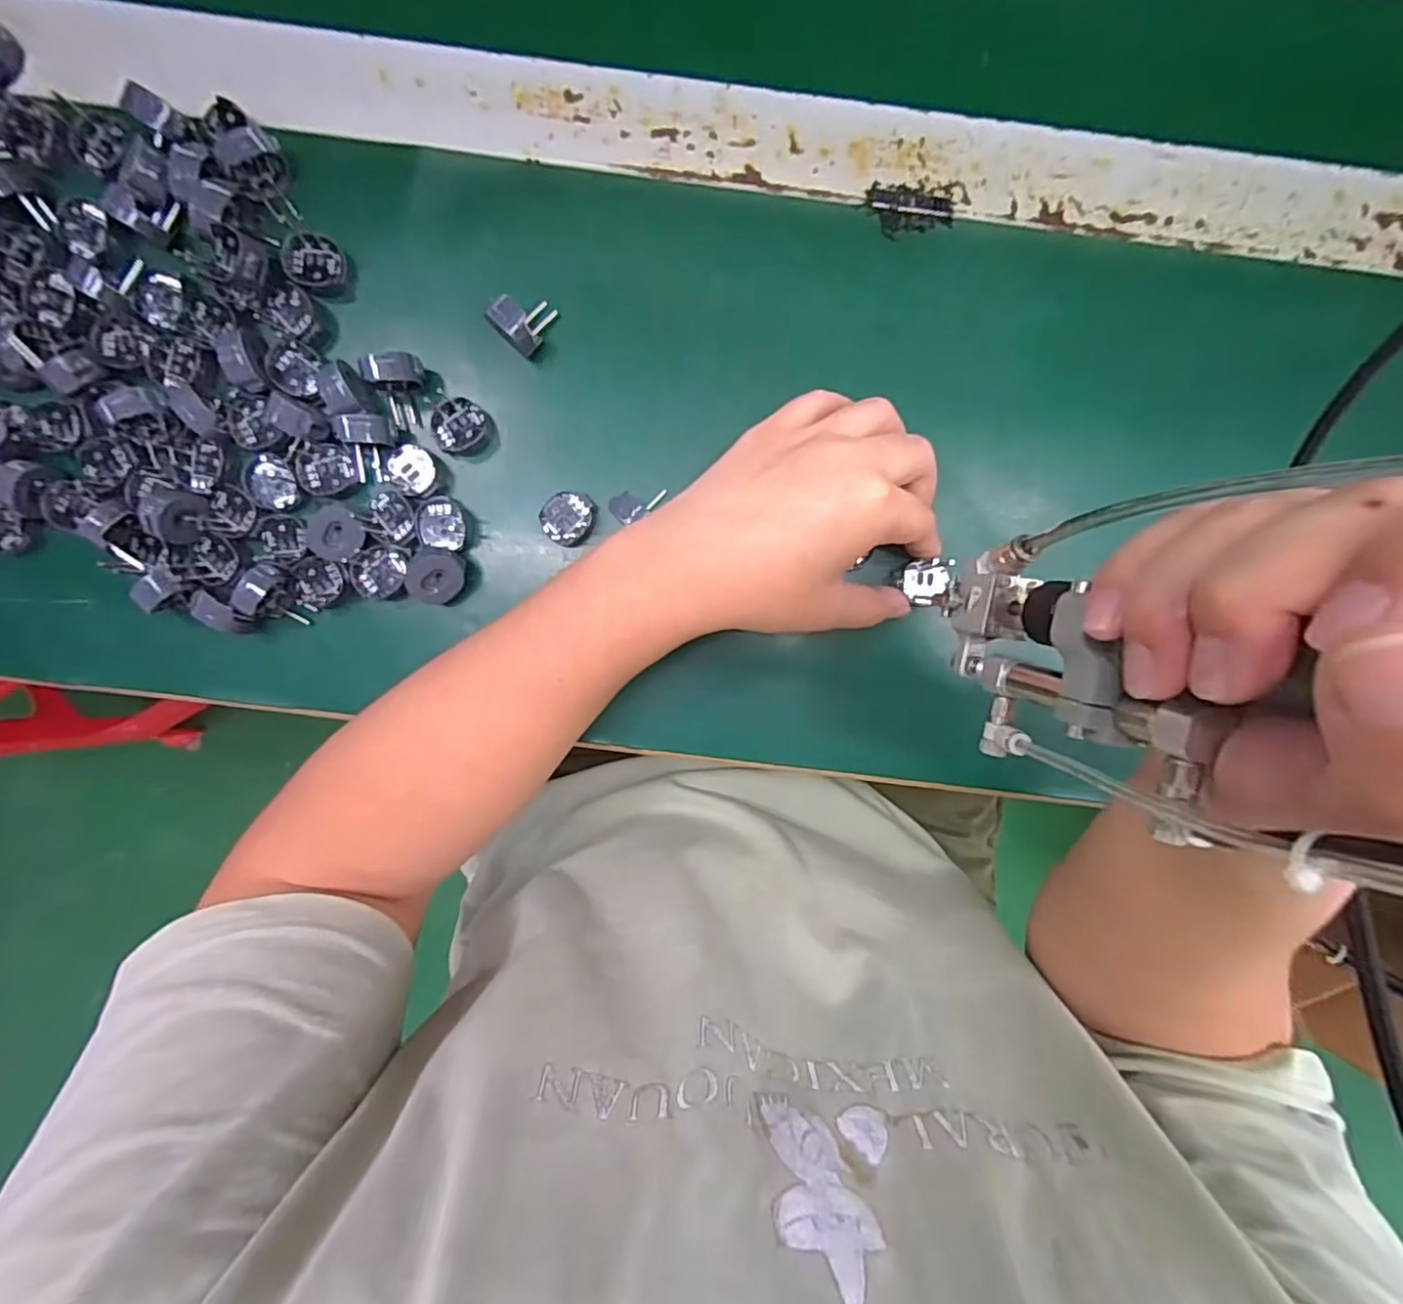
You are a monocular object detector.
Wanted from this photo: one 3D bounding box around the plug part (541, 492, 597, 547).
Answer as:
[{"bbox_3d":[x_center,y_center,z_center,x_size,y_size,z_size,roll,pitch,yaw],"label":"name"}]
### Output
[{"bbox_3d":[-0.070,-0.070,0.327,0.027,0.011,0.027,0,95,0],"label":"plug part"}]

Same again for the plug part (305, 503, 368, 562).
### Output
[{"bbox_3d":[-0.187,-0.061,0.317,0.028,0.011,0.028,0,95,0],"label":"plug part"}]

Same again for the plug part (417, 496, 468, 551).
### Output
[{"bbox_3d":[-0.135,-0.067,0.325,0.023,0.012,0.027,2,95,0],"label":"plug part"}]

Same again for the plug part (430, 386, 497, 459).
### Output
[{"bbox_3d":[-0.123,-0.116,0.321,0.030,0.013,0.029,0,95,0],"label":"plug part"}]

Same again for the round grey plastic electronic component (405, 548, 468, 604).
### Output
[{"bbox_3d":[-0.137,-0.039,0.322,0.025,0.014,0.029,16,95,-3],"label":"round grey plastic electronic component"}]

